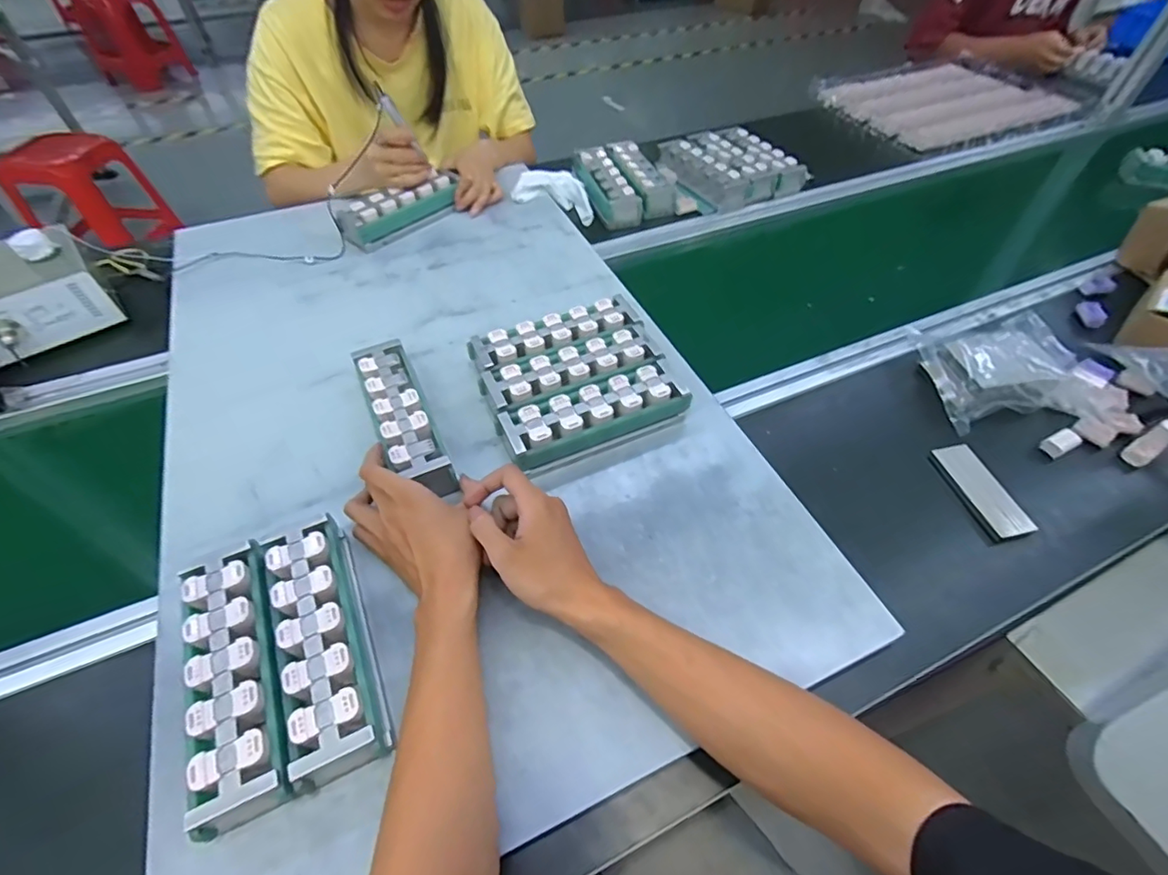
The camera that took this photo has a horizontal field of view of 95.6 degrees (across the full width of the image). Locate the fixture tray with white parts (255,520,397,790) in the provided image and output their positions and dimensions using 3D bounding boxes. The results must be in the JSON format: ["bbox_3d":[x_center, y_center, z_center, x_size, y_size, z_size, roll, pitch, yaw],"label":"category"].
[{"bbox_3d":[-0.199,0.156,0.403,0.058,0.051,0.187,-21,54,-16],"label":"fixture tray with white parts"}]

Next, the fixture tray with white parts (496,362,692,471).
[{"bbox_3d":[0.012,-0.019,0.540,0.191,0.048,0.063,-19,54,-15],"label":"fixture tray with white parts"}]

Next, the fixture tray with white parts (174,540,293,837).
[{"bbox_3d":[-0.249,0.175,0.386,0.055,0.052,0.185,-21,54,-16],"label":"fixture tray with white parts"}]

